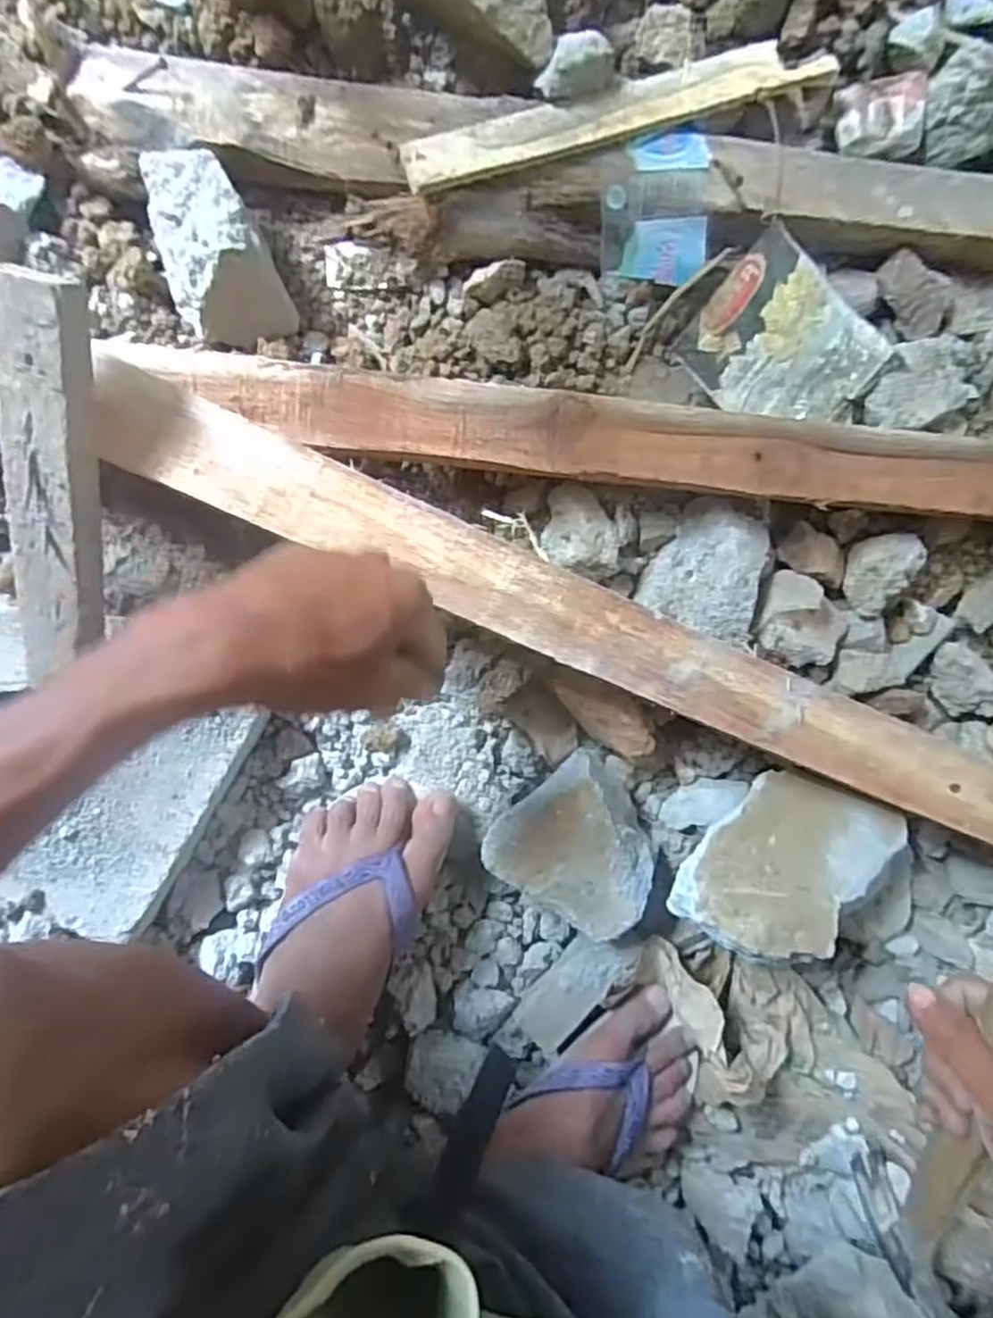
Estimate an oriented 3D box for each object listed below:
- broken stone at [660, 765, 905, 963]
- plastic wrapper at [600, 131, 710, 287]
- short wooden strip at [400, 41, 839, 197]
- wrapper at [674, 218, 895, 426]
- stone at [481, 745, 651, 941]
[{"bbox_3d":[0.202,0.145,0.496,0.106,0.032,0.150,41,73,8],"label":"broken stone"},{"bbox_3d":[0.111,-0.315,0.494,0.073,0.017,0.090,-3,115,1],"label":"plastic wrapper"},{"bbox_3d":[0.084,-0.374,0.478,0.302,0.017,0.038,-18,94,1],"label":"short wooden strip"},{"bbox_3d":[0.206,-0.225,0.511,0.129,0.034,0.109,39,93,-3],"label":"wrapper"},{"bbox_3d":[0.060,0.139,0.529,0.108,0.069,0.111,0,96,-5],"label":"stone"}]

